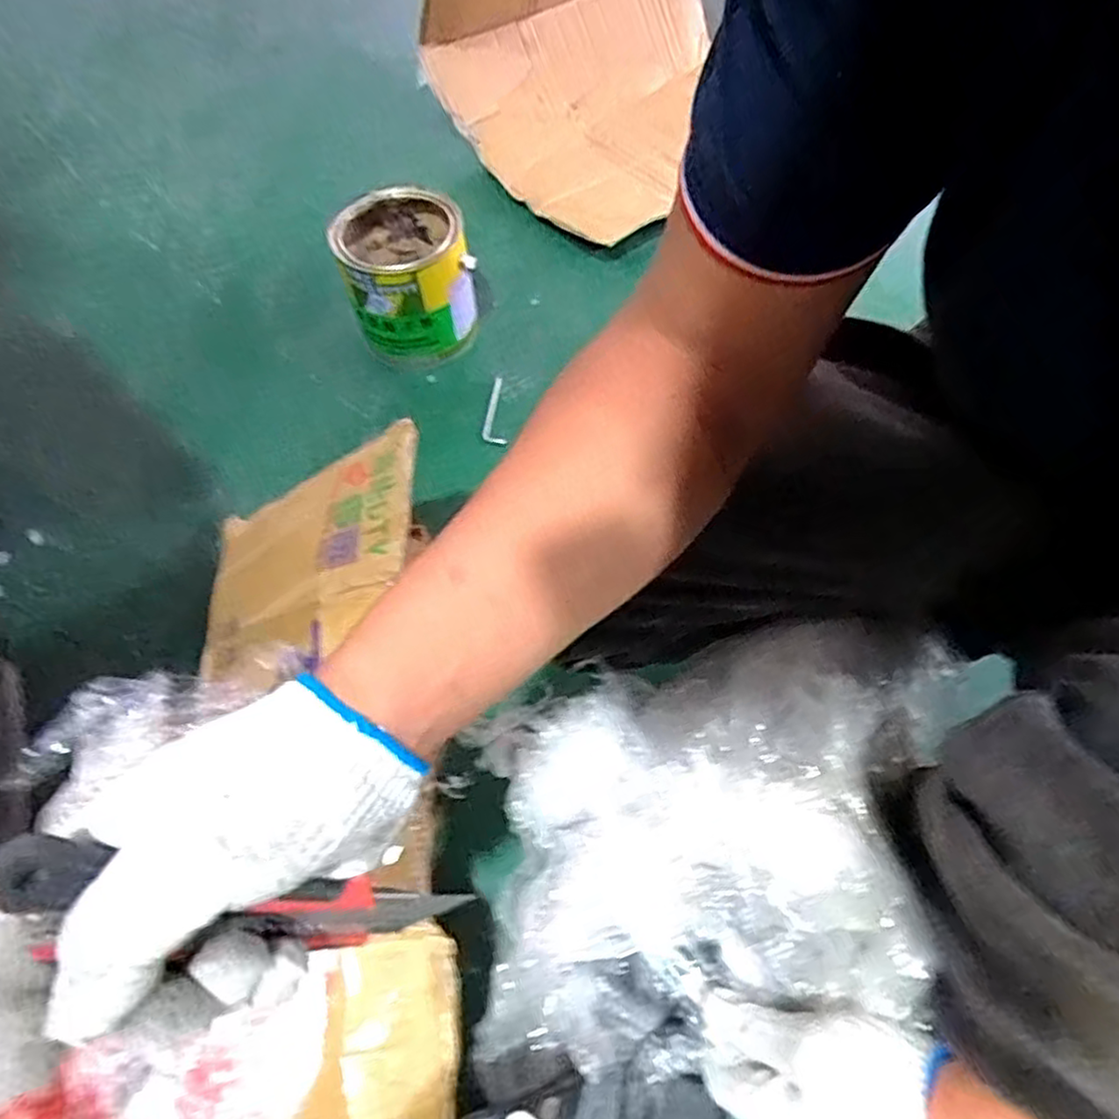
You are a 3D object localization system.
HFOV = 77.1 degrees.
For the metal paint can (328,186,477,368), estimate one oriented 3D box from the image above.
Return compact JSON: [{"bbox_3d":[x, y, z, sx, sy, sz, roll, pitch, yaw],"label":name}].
[{"bbox_3d":[-0.190,-0.361,0.894,0.156,0.146,0.153,-19,61,-8],"label":"metal paint can"}]

